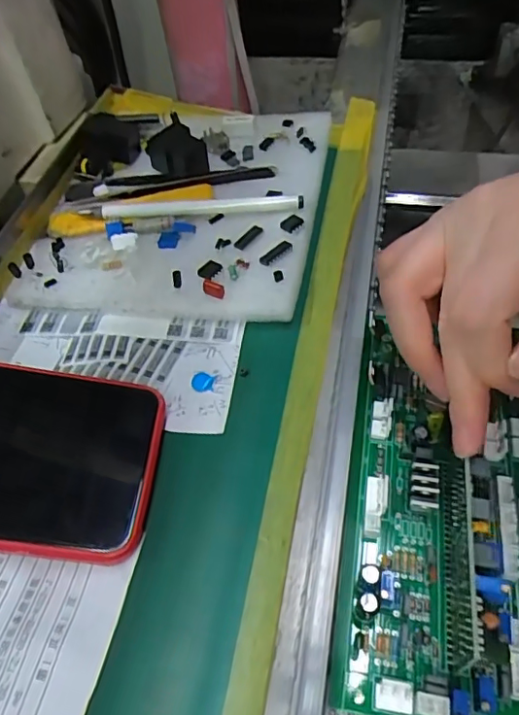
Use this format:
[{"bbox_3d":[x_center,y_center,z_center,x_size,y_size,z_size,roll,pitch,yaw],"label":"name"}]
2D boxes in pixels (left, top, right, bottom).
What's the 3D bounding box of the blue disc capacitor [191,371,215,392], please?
[{"bbox_3d":[-0.027,0.011,0.256,0.010,0.004,0.011,-3,52,3],"label":"blue disc capacitor"}]

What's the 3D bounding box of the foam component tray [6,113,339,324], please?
[{"bbox_3d":[-0.045,-0.099,0.321,0.155,0.013,0.177,6,53,10],"label":"foam component tray"}]

